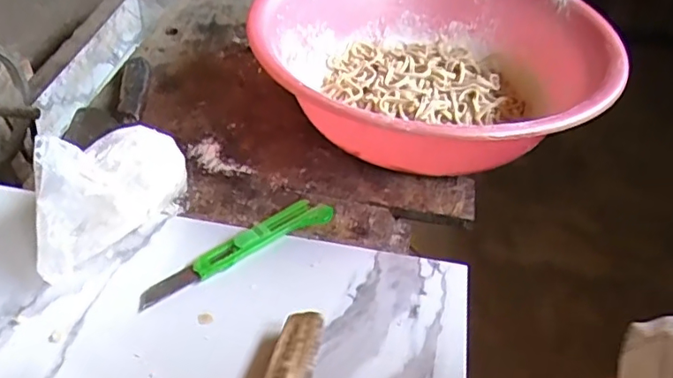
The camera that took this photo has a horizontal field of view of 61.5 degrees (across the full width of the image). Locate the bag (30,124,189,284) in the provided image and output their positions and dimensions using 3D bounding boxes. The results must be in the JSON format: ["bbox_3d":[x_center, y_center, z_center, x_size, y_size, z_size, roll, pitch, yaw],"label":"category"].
[{"bbox_3d":[-0.206,-0.008,0.500,0.064,0.122,0.167,27,46,21],"label":"bag"}]

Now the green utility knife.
[{"bbox_3d":[-0.088,0.056,0.524,0.193,0.019,0.032,-26,51,-30],"label":"green utility knife"}]

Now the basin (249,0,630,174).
[{"bbox_3d":[0.111,-0.158,0.692,0.390,0.133,0.437,12,43,6],"label":"basin"}]

